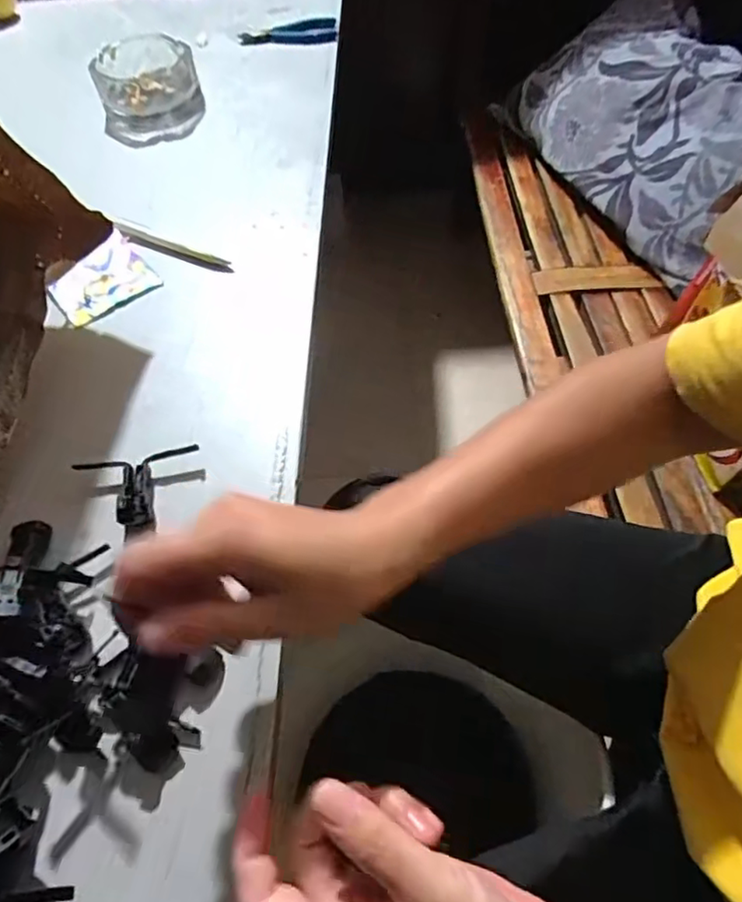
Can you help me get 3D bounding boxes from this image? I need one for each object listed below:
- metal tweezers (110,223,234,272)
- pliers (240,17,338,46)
[{"bbox_3d":[-0.184,-0.186,0.548,0.130,0.011,0.016,25,60,18],"label":"metal tweezers"},{"bbox_3d":[-0.108,-0.545,0.782,0.123,0.022,0.047,-3,55,1],"label":"pliers"}]

